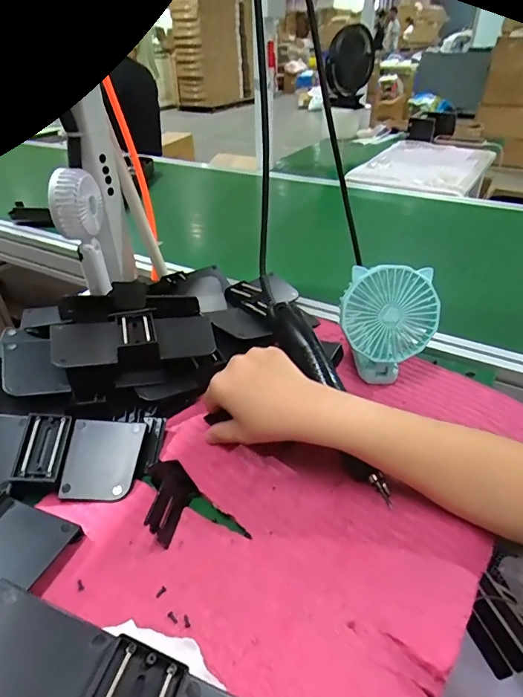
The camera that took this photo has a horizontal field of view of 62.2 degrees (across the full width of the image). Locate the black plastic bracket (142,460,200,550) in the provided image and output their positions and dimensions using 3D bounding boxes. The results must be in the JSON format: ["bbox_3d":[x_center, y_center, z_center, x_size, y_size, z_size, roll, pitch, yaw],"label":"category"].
[{"bbox_3d":[-0.084,0.122,0.355,0.041,0.033,0.057,12,38,17],"label":"black plastic bracket"}]

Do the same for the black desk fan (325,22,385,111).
[{"bbox_3d":[0.328,-1.020,1.581,0.177,0.251,0.113,3,36,6],"label":"black desk fan"}]

